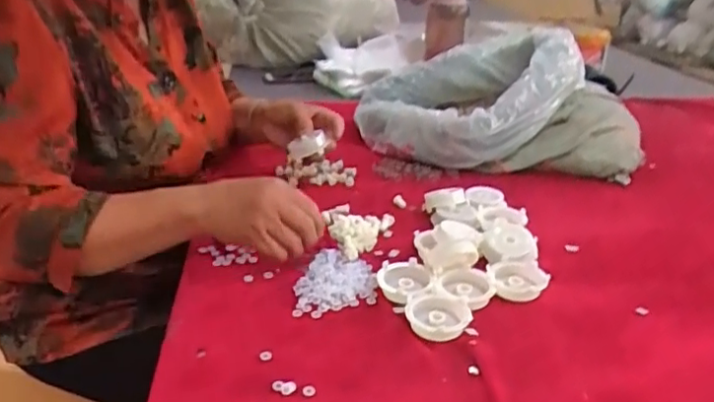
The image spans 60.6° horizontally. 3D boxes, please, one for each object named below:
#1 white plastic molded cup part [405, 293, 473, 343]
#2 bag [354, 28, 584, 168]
[{"bbox_3d":[0.075,0.105,0.569,0.057,0.020,0.057,0,25,0],"label":"white plastic molded cup part"},{"bbox_3d":[0.182,-0.180,0.998,0.307,0.161,0.294,-18,30,-33],"label":"bag"}]

